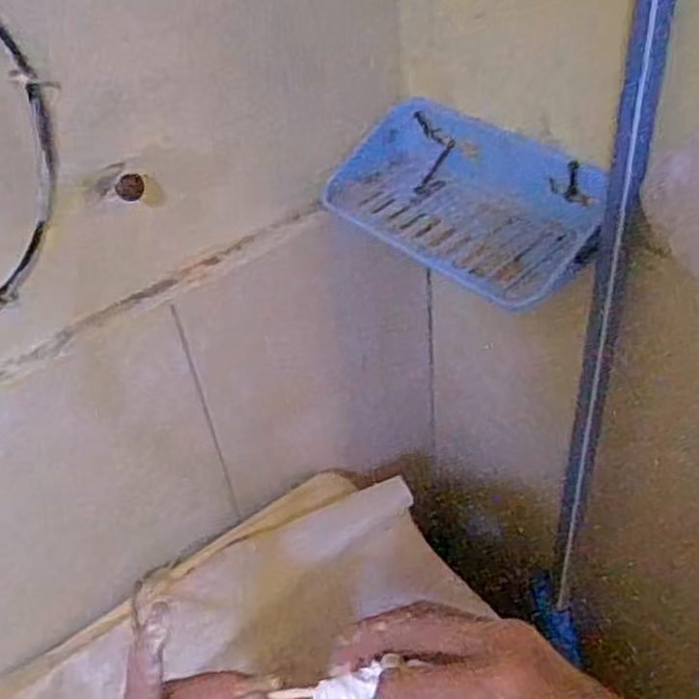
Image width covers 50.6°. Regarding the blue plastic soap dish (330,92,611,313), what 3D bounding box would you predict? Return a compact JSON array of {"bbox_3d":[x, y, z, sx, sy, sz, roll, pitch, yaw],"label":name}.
[{"bbox_3d":[0.081,-0.111,0.551,0.093,0.075,0.205,-34,50,-27],"label":"blue plastic soap dish"}]

